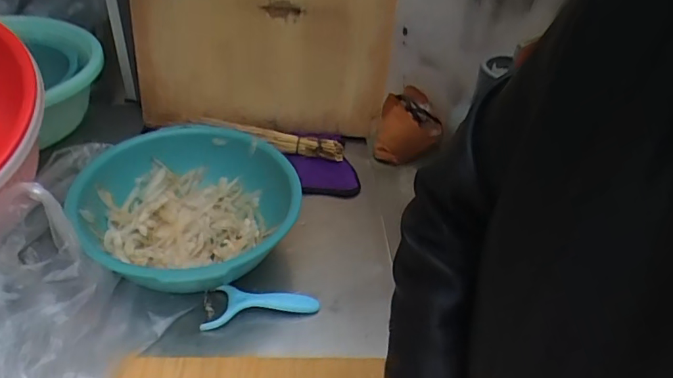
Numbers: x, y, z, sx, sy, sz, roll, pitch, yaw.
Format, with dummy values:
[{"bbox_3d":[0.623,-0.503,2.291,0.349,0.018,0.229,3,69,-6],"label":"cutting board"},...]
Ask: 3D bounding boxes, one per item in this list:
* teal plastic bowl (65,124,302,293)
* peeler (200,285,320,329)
[{"bbox_3d":[-0.192,0.035,0.666,0.265,0.100,0.278,3,40,-3],"label":"teal plastic bowl"},{"bbox_3d":[-0.093,0.155,0.626,0.136,0.039,0.056,4,40,-1],"label":"peeler"}]

